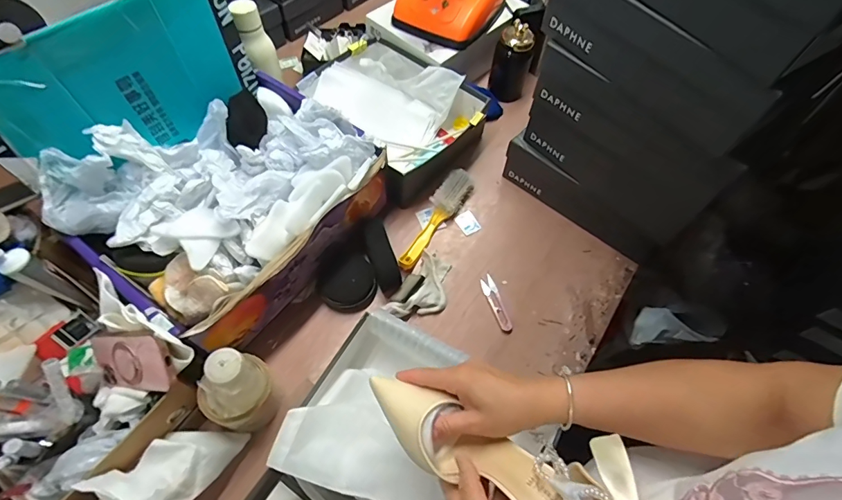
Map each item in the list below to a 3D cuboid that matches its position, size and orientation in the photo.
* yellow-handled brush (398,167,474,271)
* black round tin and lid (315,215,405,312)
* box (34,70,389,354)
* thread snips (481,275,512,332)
[{"bbox_3d":[0.027,-0.059,0.759,0.053,0.031,0.232,28,63,13],"label":"yellow-handled brush"},{"bbox_3d":[-0.106,0.031,0.680,0.132,0.068,0.108,-22,63,-14],"label":"black round tin and lid"},{"bbox_3d":[-0.277,-0.080,0.641,0.295,0.169,0.387,38,66,18],"label":"box"},{"bbox_3d":[0.126,0.087,0.696,0.024,0.006,0.099,-16,62,-11],"label":"thread snips"}]

